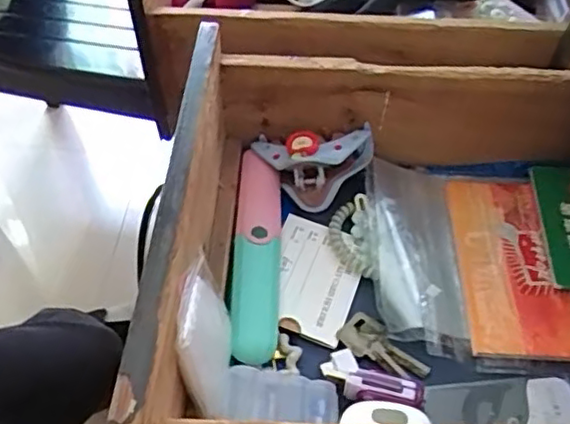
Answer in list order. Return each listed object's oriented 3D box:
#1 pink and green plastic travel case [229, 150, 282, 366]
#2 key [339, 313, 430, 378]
[{"bbox_3d":[-0.018,0.023,0.413,0.029,0.018,0.161,3,51,-3],"label":"pink and green plastic travel case"},{"bbox_3d":[0.058,0.084,0.382,0.055,0.006,0.026,35,56,22],"label":"key"}]

